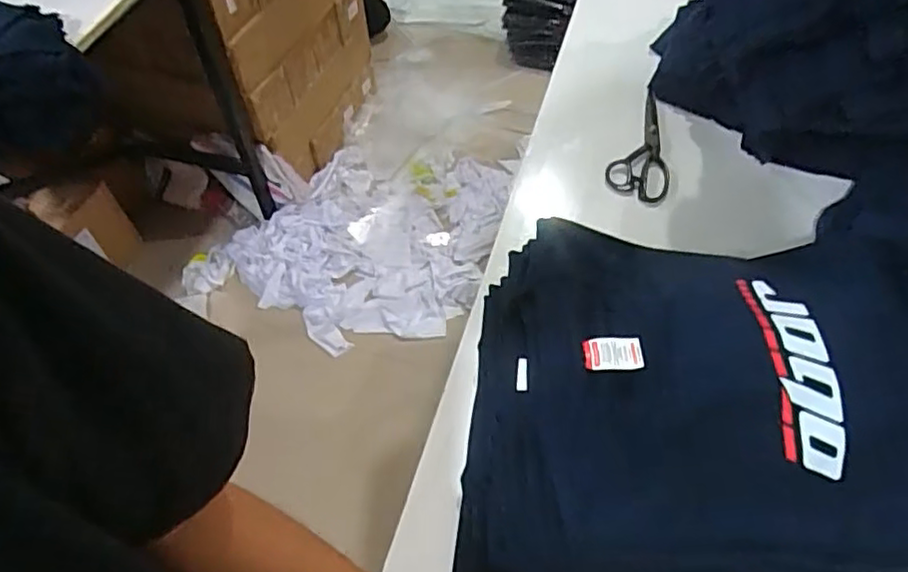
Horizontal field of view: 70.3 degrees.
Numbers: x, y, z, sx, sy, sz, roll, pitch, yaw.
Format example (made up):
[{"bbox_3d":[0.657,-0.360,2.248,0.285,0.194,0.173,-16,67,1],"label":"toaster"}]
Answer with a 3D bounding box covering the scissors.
[{"bbox_3d":[0.246,-0.193,0.881,0.076,0.016,0.204,3,54,4],"label":"scissors"}]

